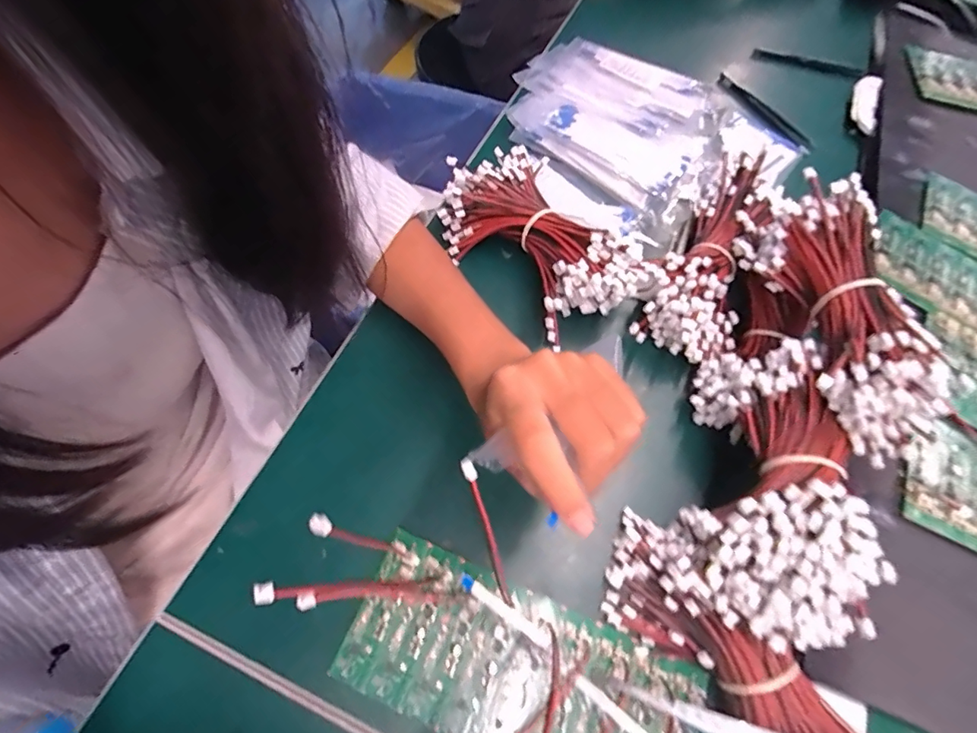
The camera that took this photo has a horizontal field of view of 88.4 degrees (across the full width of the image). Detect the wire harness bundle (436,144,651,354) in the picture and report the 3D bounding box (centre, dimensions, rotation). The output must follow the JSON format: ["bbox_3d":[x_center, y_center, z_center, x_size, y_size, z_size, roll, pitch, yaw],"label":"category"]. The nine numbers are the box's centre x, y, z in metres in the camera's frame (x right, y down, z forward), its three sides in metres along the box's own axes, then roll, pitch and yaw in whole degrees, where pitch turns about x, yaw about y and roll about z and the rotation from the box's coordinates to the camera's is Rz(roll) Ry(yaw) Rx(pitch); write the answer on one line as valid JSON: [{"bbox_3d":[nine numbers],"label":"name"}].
[{"bbox_3d":[0.040,-0.101,0.395,0.086,0.042,0.168,-36,70,-17],"label":"wire harness bundle"}]

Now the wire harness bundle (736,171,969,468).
[{"bbox_3d":[0.213,-0.031,0.304,0.065,0.059,0.165,1,63,-5],"label":"wire harness bundle"}]

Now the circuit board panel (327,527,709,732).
[{"bbox_3d":[0.018,0.174,0.280,0.193,0.005,0.084,22,66,9],"label":"circuit board panel"}]

